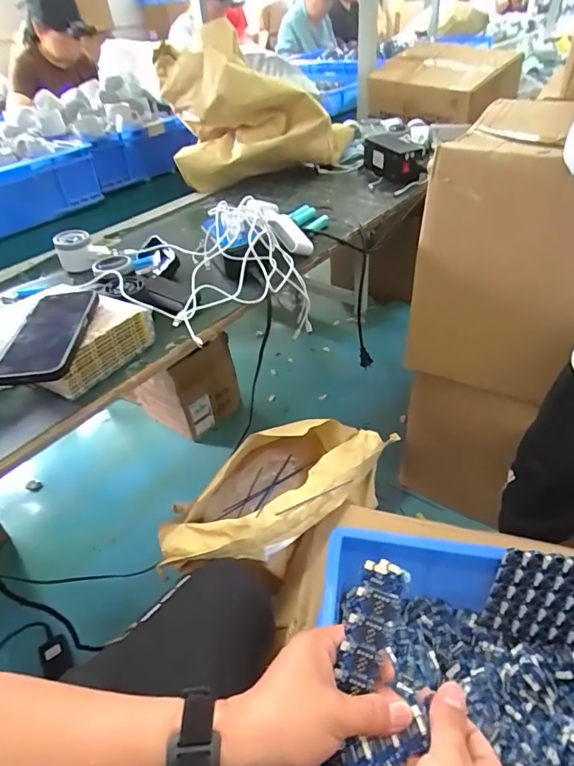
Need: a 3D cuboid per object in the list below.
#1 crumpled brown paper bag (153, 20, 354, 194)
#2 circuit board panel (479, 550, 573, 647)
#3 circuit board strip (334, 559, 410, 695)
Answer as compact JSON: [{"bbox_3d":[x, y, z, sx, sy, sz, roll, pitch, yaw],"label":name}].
[{"bbox_3d":[-0.064,-0.643,1.084,0.416,0.261,0.309,-1,40,6],"label":"crumpled brown paper bag"},{"bbox_3d":[0.336,0.263,0.545,0.172,0.155,0.008,7,29,10],"label":"circuit board panel"},{"bbox_3d":[0.066,0.190,0.363,0.033,0.010,0.094,16,79,24],"label":"circuit board strip"}]

